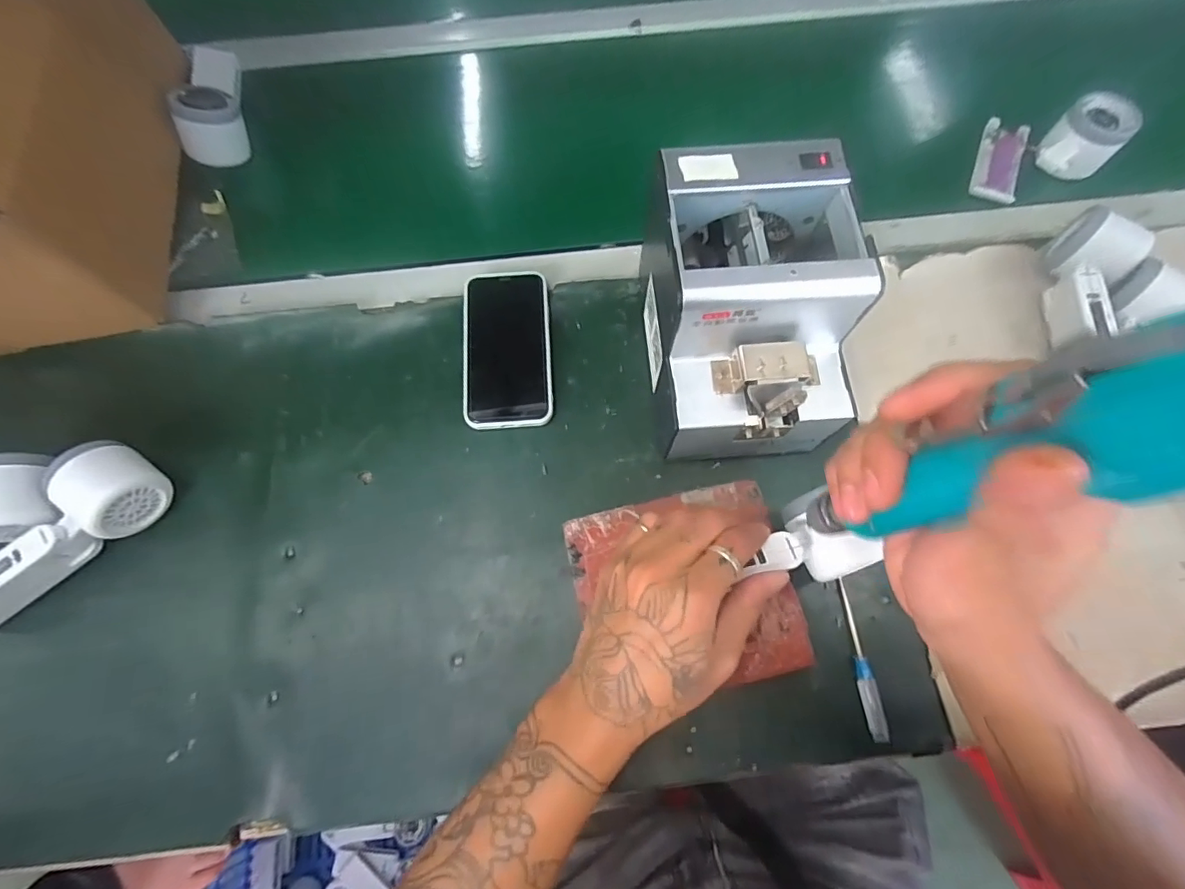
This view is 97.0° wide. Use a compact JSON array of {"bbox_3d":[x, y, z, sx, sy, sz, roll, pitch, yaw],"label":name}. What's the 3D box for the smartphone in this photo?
[{"bbox_3d":[-0.074,-0.084,0.457,0.075,0.013,0.145,-4,71,-1],"label":"smartphone"}]

